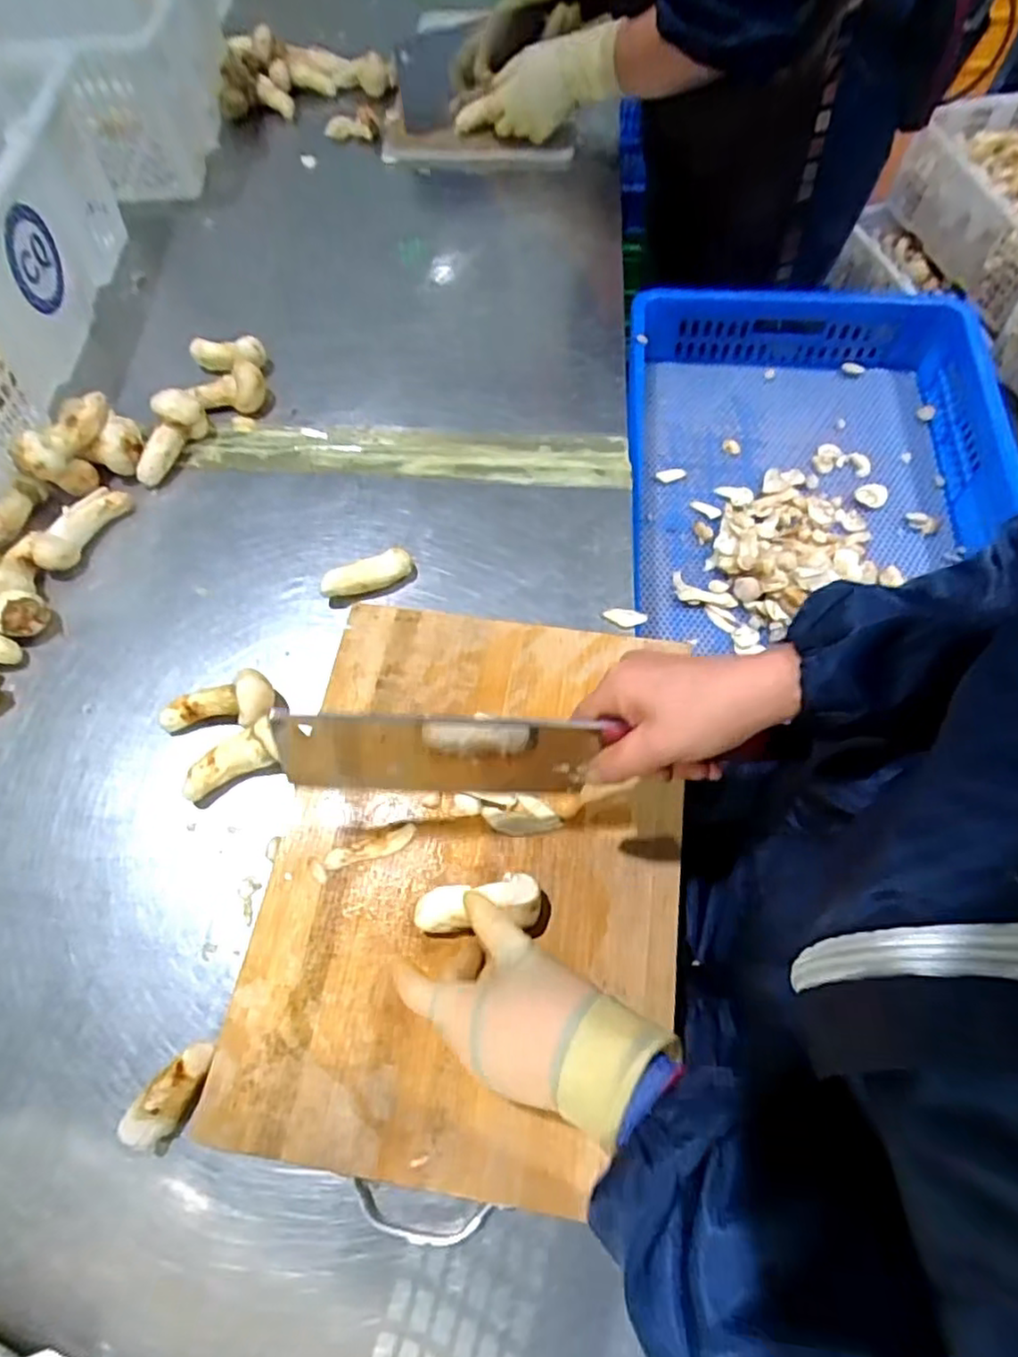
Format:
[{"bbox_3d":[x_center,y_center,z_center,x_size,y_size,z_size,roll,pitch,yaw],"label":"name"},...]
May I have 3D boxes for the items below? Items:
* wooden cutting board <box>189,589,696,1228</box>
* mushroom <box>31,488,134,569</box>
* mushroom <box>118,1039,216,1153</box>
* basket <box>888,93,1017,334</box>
[{"bbox_3d":[-0.024,0.126,0.460,0.276,0.027,0.369,8,65,5],"label":"wooden cutting board"},{"bbox_3d":[-0.386,-0.137,0.589,0.032,0.026,0.093,23,67,11],"label":"mushroom"},{"bbox_3d":[-0.207,0.256,0.405,0.027,0.021,0.061,34,70,15],"label":"mushroom"},{"bbox_3d":[1.022,-0.934,1.286,0.391,0.166,0.463,-15,66,-5],"label":"basket"}]

